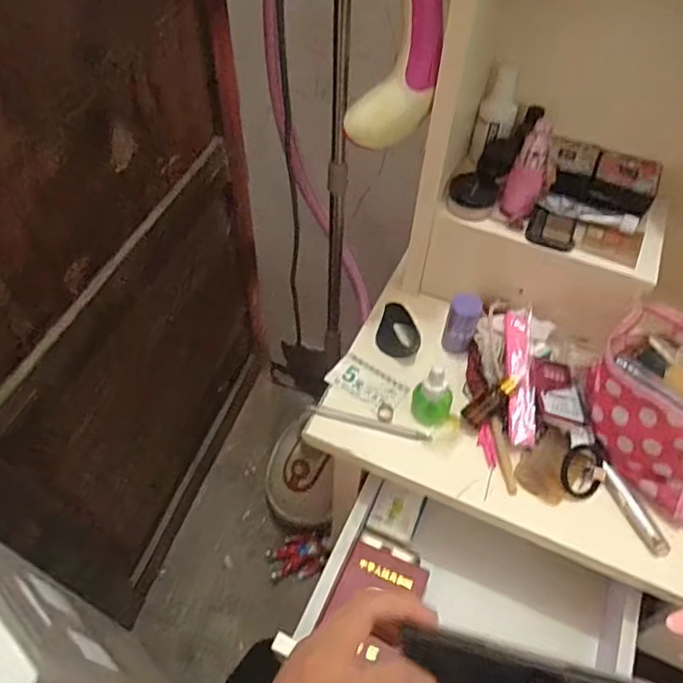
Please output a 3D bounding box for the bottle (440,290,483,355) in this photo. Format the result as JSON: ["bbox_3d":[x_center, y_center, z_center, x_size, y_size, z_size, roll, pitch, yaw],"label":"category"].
[{"bbox_3d":[0.143,-0.020,0.660,0.035,0.075,0.032,1,51,-1],"label":"bottle"}]

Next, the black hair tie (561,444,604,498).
[{"bbox_3d":[0.249,0.133,0.573,0.043,0.007,0.056,19,80,0],"label":"black hair tie"}]

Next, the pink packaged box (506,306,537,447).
[{"bbox_3d":[0.200,0.037,0.614,0.029,0.014,0.155,5,66,2],"label":"pink packaged box"}]

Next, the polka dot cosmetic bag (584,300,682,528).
[{"bbox_3d":[0.348,0.072,0.574,0.161,0.106,0.182,-28,58,-22],"label":"polka dot cosmetic bag"}]

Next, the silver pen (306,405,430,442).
[{"bbox_3d":[0.030,0.090,0.615,0.138,0.011,0.012,11,52,6],"label":"silver pen"}]

